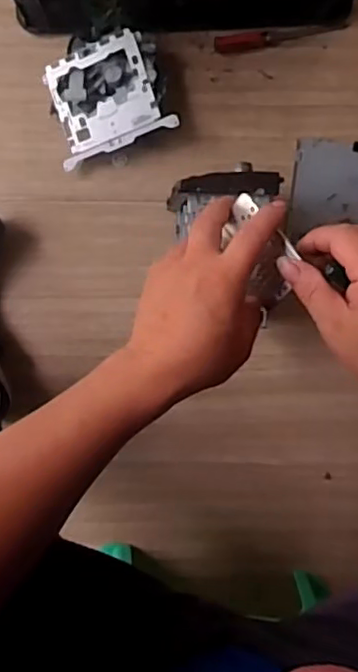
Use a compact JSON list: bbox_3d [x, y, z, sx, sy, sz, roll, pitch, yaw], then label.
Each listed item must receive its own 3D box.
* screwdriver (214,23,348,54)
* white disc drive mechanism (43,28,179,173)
[{"bbox_3d":[0.150,-0.437,0.883,0.196,0.022,0.023,-8,95,-2],"label":"screwdriver"},{"bbox_3d":[-0.100,-0.338,0.853,0.164,0.070,0.160,-14,91,-2],"label":"white disc drive mechanism"}]

